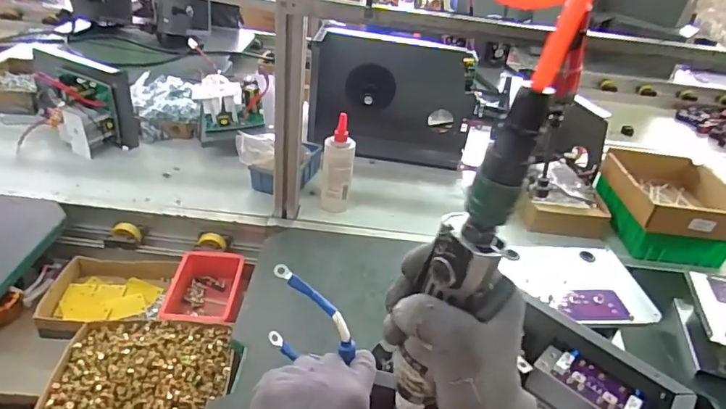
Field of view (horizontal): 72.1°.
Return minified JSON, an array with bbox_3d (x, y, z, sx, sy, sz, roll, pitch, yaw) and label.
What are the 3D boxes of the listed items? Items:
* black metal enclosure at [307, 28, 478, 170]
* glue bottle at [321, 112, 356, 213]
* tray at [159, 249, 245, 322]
[{"bbox_3d":[0.061,-0.219,1.065,0.351,0.260,0.070,1,17,-15],"label":"black metal enclosure"},{"bbox_3d":[-0.044,-0.062,0.877,0.055,0.168,0.044,4,35,-2],"label":"glue bottle"},{"bbox_3d":[-0.243,0.139,0.780,0.110,0.051,0.155,5,34,-4],"label":"tray"}]

